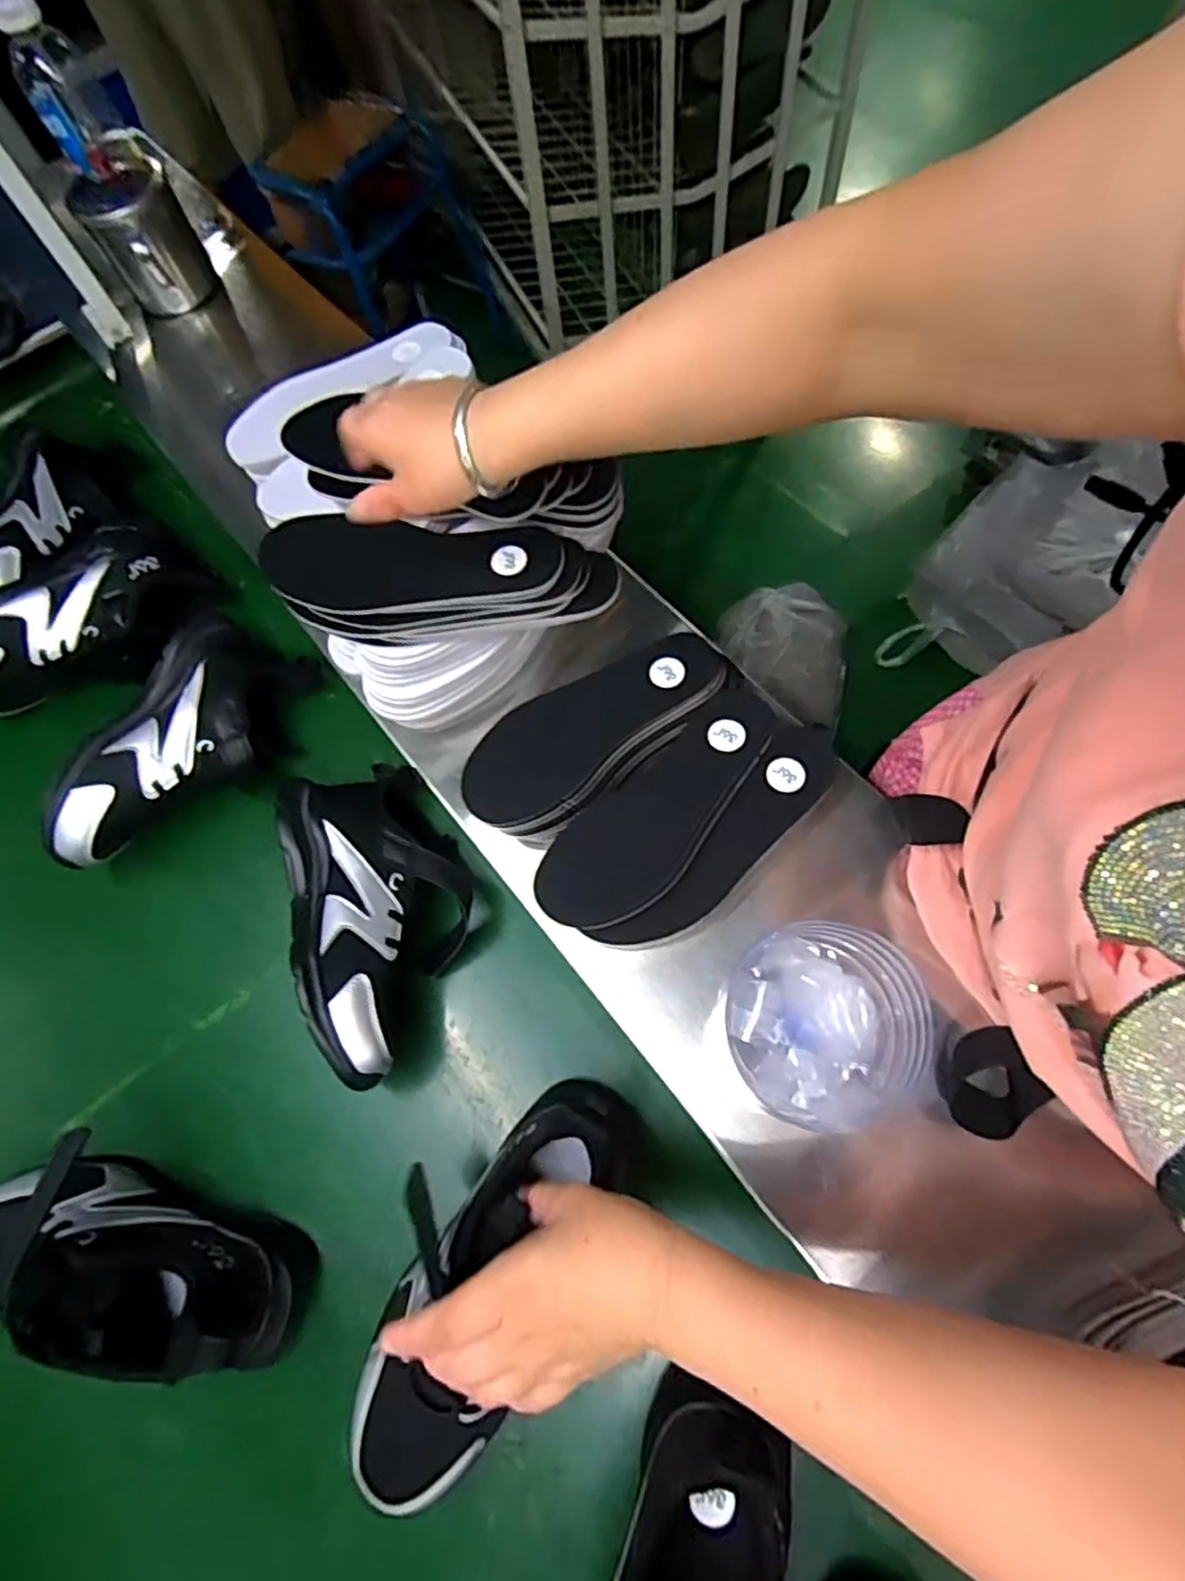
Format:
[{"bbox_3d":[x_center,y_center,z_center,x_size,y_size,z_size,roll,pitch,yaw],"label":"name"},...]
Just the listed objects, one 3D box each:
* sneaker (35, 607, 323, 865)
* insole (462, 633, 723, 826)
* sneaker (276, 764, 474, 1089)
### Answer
[{"bbox_3d":[-0.305,-0.030,0.534,0.096,0.086,0.217,21,70,13],"label":"sneaker"},{"bbox_3d":[-0.001,-0.047,0.473,0.191,0.023,0.068,-36,69,-10],"label":"insole"},{"bbox_3d":[-0.135,0.080,0.475,0.108,0.095,0.214,-20,67,-4],"label":"sneaker"}]

